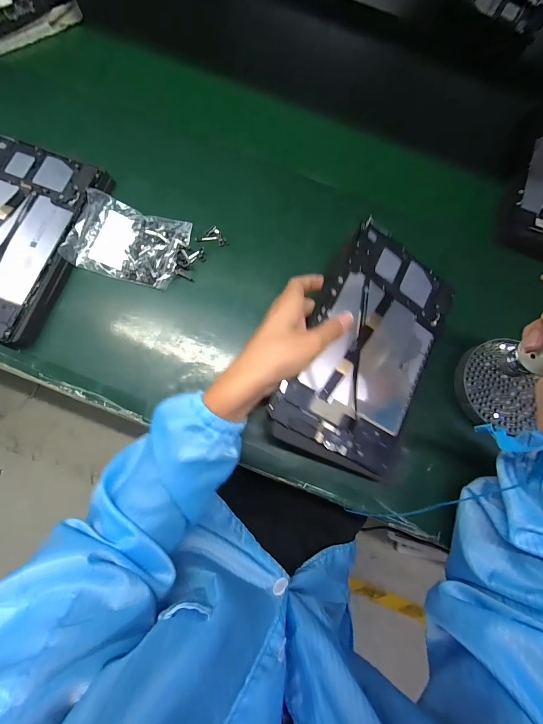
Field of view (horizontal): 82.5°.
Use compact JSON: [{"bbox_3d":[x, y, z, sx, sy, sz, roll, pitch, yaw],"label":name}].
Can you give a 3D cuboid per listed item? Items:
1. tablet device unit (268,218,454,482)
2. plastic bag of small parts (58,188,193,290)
[{"bbox_3d":[0.108,-0.014,0.337,0.150,0.009,0.251,28,79,-17],"label":"tablet device unit"},{"bbox_3d":[-0.178,-0.153,0.389,0.126,0.034,0.098,18,78,1],"label":"plastic bag of small parts"}]

